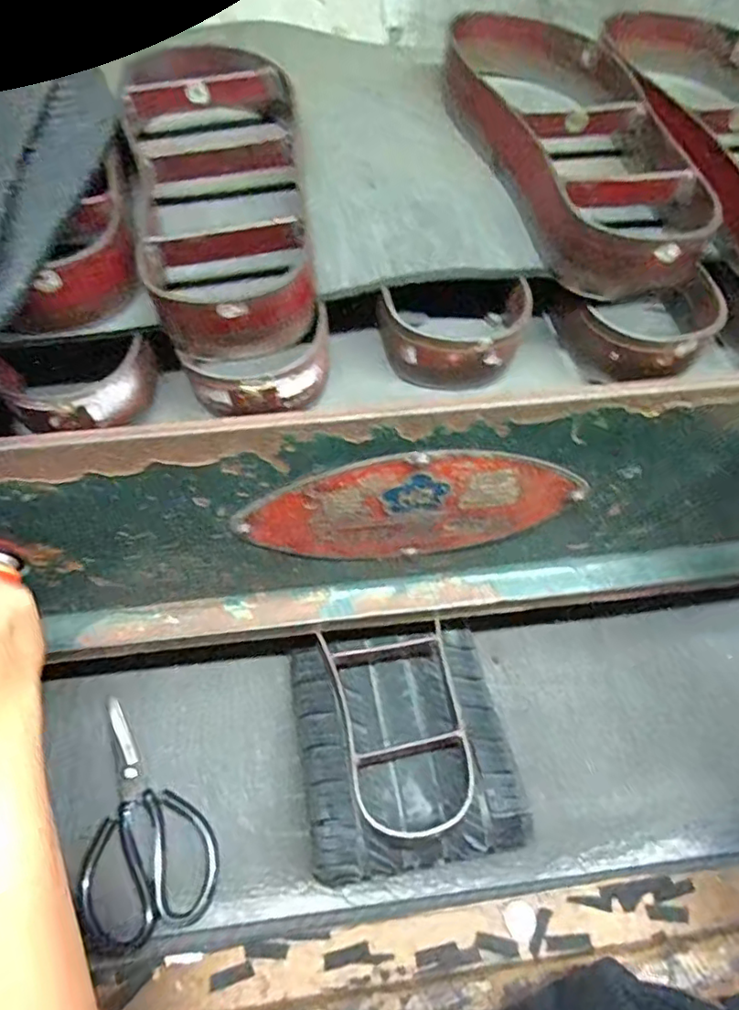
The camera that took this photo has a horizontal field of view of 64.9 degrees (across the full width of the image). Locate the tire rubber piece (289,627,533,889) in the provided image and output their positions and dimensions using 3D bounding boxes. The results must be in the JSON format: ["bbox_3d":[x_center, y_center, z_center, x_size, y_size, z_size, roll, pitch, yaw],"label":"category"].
[{"bbox_3d":[0.027,0.207,0.498,0.169,0.056,0.177,-6,46,-7],"label":"tire rubber piece"}]

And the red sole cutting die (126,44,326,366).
[{"bbox_3d":[-0.086,-0.202,0.344,0.101,0.038,0.255,-10,67,-11],"label":"red sole cutting die"}]

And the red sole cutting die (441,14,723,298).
[{"bbox_3d":[0.132,-0.247,0.391,0.111,0.049,0.288,-6,60,-7],"label":"red sole cutting die"}]

